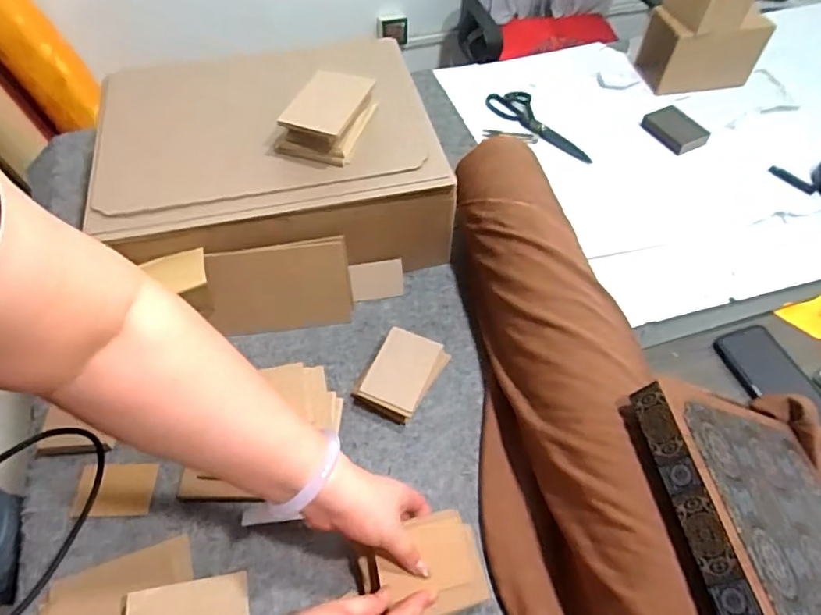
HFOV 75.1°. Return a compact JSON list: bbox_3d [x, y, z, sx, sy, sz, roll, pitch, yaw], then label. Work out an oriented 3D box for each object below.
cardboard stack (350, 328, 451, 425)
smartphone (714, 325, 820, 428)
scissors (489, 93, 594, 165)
[{"bbox_3d":[-0.011,0.081,0.660,0.084,0.038,0.112,27,58,17],"label":"cardboard stack"},{"bbox_3d":[0.482,0.093,0.695,0.086,0.013,0.158,-18,57,-13],"label":"smartphone"},{"bbox_3d":[0.250,-0.341,0.984,0.077,0.016,0.237,-35,62,-23],"label":"scissors"}]

